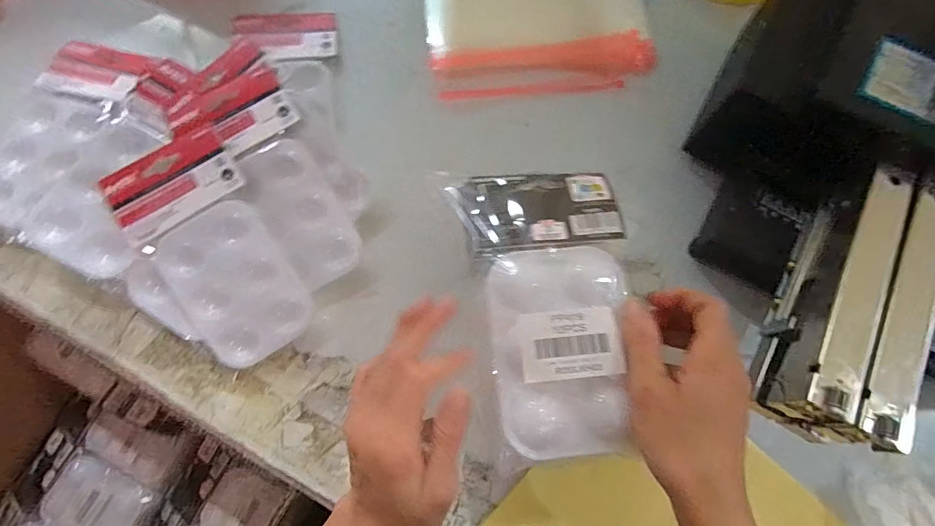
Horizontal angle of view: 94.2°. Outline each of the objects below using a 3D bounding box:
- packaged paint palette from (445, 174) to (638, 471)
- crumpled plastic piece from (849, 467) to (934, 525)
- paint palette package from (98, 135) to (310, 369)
[{"bbox_3d":[0.051,0.021,0.273,0.103,0.016,0.185,-2,67,0],"label":"packaged paint palette"},{"bbox_3d":[0.332,0.181,0.324,0.079,0.011,0.048,2,75,1],"label":"crumpled plastic piece"},{"bbox_3d":[-0.206,-0.010,0.354,0.096,0.013,0.188,-33,91,-8],"label":"paint palette package"}]

